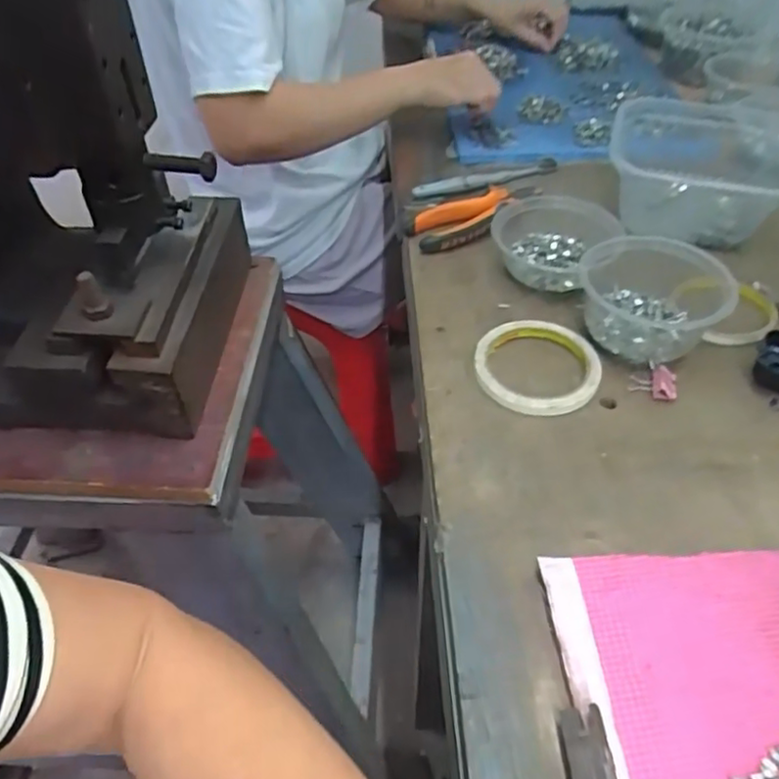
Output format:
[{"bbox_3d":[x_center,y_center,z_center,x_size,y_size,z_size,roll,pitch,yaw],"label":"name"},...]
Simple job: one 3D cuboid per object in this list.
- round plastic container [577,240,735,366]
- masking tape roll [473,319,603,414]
[{"bbox_3d":[0.220,-0.085,0.541,0.118,0.051,0.137,18,50,20],"label":"round plastic container"},{"bbox_3d":[0.117,-0.020,0.513,0.096,0.008,0.101,-2,46,2],"label":"masking tape roll"}]

